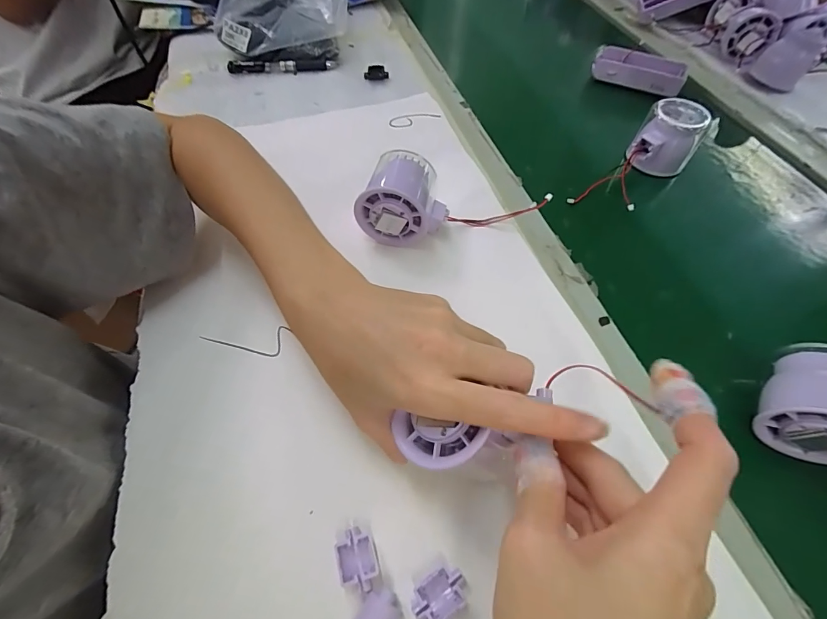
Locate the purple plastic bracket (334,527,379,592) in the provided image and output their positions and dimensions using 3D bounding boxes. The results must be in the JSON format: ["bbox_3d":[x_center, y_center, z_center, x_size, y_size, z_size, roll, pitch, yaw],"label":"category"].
[{"bbox_3d":[-0.030,0.132,0.204,0.019,0.011,0.029,-14,58,-10],"label":"purple plastic bracket"}]

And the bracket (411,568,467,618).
[{"bbox_3d":[0.013,0.145,0.196,0.029,0.008,0.019,-28,61,-18],"label":"bracket"}]

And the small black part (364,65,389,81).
[{"bbox_3d":[-0.045,-0.287,0.473,0.029,0.013,0.016,-7,57,-5],"label":"small black part"}]

